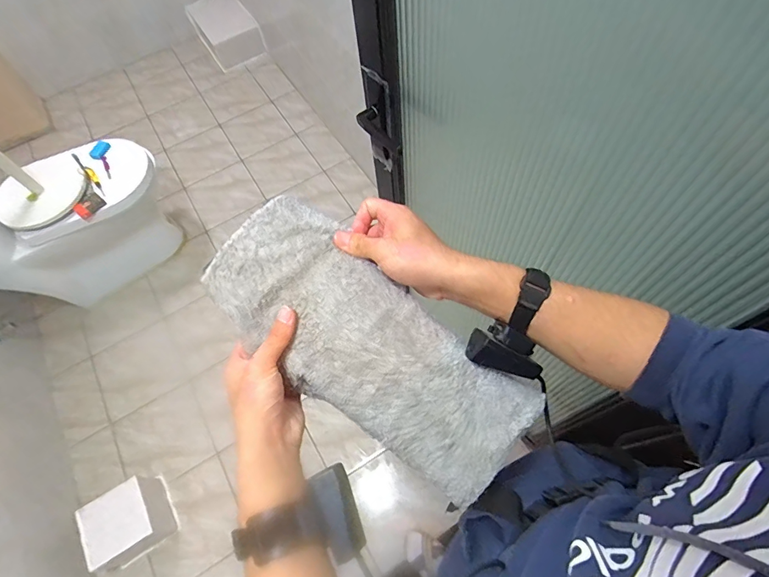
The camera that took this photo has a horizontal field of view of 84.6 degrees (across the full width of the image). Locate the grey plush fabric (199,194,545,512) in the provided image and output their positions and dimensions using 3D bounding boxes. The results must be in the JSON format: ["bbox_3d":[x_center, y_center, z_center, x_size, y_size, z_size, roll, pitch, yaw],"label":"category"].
[{"bbox_3d":[-0.016,0.053,0.416,0.339,0.014,0.136,38,79,4],"label":"grey plush fabric"}]

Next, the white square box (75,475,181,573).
[{"bbox_3d":[-0.805,0.717,1.305,0.225,0.163,0.212,-29,65,-11],"label":"white square box"}]

